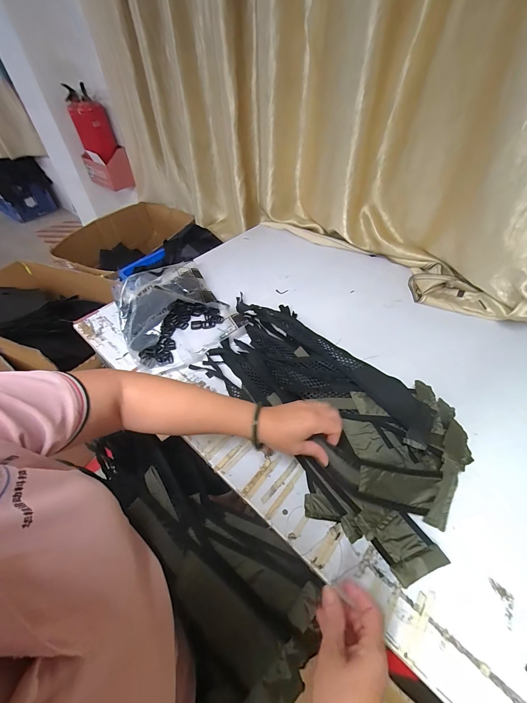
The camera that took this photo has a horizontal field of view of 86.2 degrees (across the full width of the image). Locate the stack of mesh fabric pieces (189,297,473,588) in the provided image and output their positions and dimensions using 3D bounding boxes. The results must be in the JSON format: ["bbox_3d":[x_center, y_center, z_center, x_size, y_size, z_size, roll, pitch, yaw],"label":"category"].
[{"bbox_3d":[0.123,0.081,0.536,0.300,0.098,0.531,-29,56,-22],"label":"stack of mesh fabric pieces"}]

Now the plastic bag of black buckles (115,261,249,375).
[{"bbox_3d":[-0.230,-0.106,0.711,0.257,0.086,0.314,-27,53,-20],"label":"plastic bag of black buckles"}]

